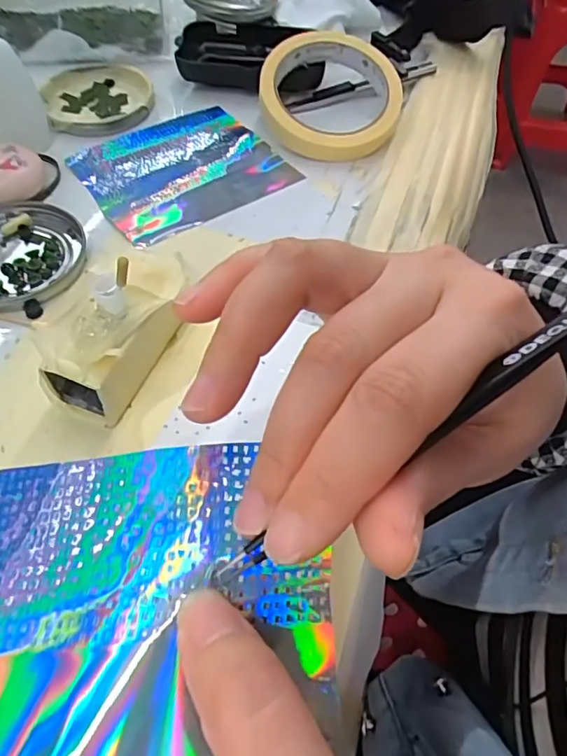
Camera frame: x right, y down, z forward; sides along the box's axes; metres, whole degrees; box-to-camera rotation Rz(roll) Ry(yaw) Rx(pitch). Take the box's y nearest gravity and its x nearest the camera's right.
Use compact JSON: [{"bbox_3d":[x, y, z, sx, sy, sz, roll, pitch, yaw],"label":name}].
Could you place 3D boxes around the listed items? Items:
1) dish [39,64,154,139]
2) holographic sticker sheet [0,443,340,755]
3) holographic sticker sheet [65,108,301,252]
[{"bbox_3d":[-0.136,-0.206,0.397,0.075,0.010,0.082,1,55,-1],"label":"dish"},{"bbox_3d":[-0.049,0.056,0.138,0.119,0.006,0.074,-5,61,1],"label":"holographic sticker sheet"},{"bbox_3d":[-0.067,-0.141,0.360,0.124,0.005,0.108,-30,61,-20],"label":"holographic sticker sheet"}]

